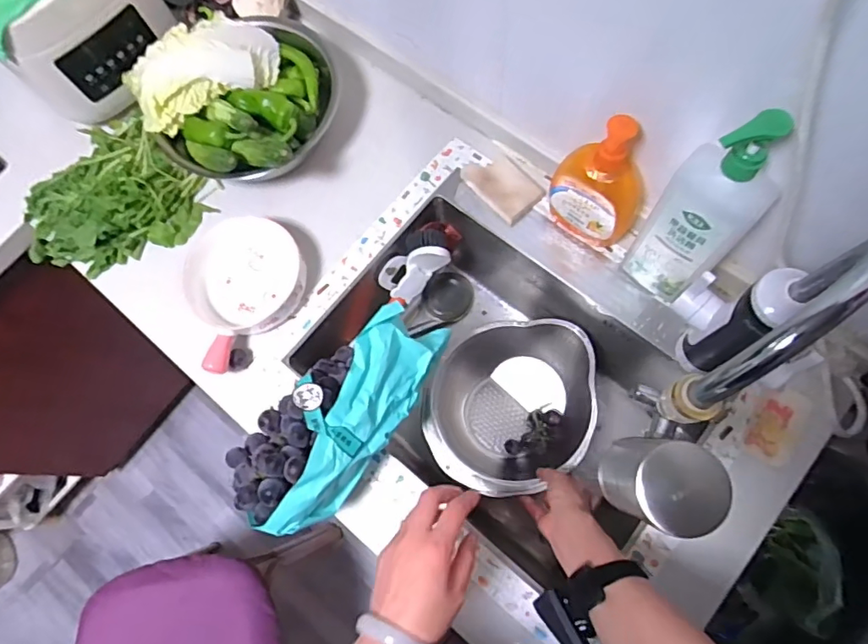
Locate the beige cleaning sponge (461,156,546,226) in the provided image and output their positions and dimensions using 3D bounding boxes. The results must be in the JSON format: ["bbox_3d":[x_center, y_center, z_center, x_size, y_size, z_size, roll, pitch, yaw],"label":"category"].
[{"bbox_3d":[0.095,-0.188,0.730,0.075,0.019,0.101,-37,73,-11],"label":"beige cleaning sponge"}]

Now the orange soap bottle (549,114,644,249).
[{"bbox_3d":[0.192,-0.160,0.624,0.108,0.185,0.048,31,74,12],"label":"orange soap bottle"}]

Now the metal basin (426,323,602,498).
[{"bbox_3d":[0.101,0.127,0.765,0.216,0.142,0.222,-1,70,2],"label":"metal basin"}]

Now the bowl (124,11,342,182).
[{"bbox_3d":[-0.251,-0.308,0.744,0.247,0.136,0.237,-1,70,2],"label":"bowl"}]

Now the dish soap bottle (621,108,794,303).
[{"bbox_3d":[0.272,-0.107,0.552,0.056,0.259,0.087,-41,74,-12],"label":"dish soap bottle"}]

